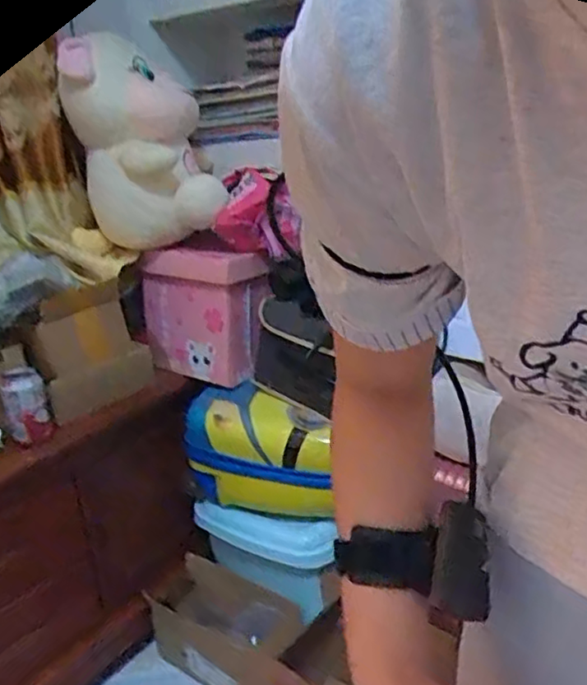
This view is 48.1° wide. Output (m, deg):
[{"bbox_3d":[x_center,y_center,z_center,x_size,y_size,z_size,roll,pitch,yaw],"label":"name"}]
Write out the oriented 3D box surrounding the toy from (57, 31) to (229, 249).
[{"bbox_3d":[-0.265,-0.353,1.179,0.247,0.337,0.234,-8,20,-9],"label":"toy"}]

